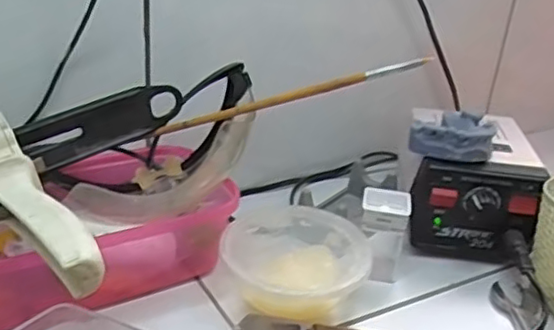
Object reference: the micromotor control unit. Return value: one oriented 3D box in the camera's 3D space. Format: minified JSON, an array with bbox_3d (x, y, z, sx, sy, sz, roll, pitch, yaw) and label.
[{"bbox_3d":[0.169,0.018,0.533,0.090,0.090,0.126,13,27,15],"label":"micromotor control unit"}]

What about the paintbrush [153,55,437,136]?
[{"bbox_3d":[0.006,-0.046,0.427,0.192,0.008,0.012,-13,23,15],"label":"paintbrush"}]

